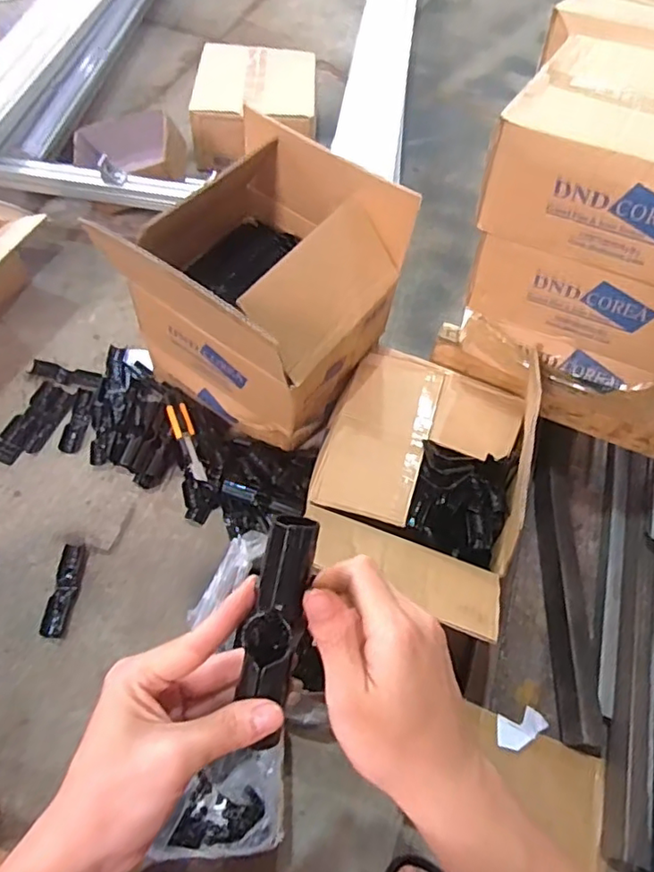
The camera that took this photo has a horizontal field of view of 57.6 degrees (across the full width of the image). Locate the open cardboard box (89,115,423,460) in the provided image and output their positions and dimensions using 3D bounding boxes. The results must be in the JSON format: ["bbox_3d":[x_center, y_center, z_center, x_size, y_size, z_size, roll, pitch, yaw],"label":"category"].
[{"bbox_3d":[-0.089,-0.207,0.900,0.294,0.328,0.316,33,60,15],"label":"open cardboard box"}]

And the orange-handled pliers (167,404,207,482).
[{"bbox_3d":[-0.227,0.011,0.965,0.034,0.024,0.145,-16,60,-15],"label":"orange-handled pliers"}]

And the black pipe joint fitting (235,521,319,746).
[{"bbox_3d":[-0.031,0.110,0.345,0.030,0.027,0.129,11,95,4],"label":"black pipe joint fitting"}]

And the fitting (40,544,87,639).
[{"bbox_3d":[-0.379,0.223,0.860,0.032,0.023,0.130,6,57,-1],"label":"fitting"}]

